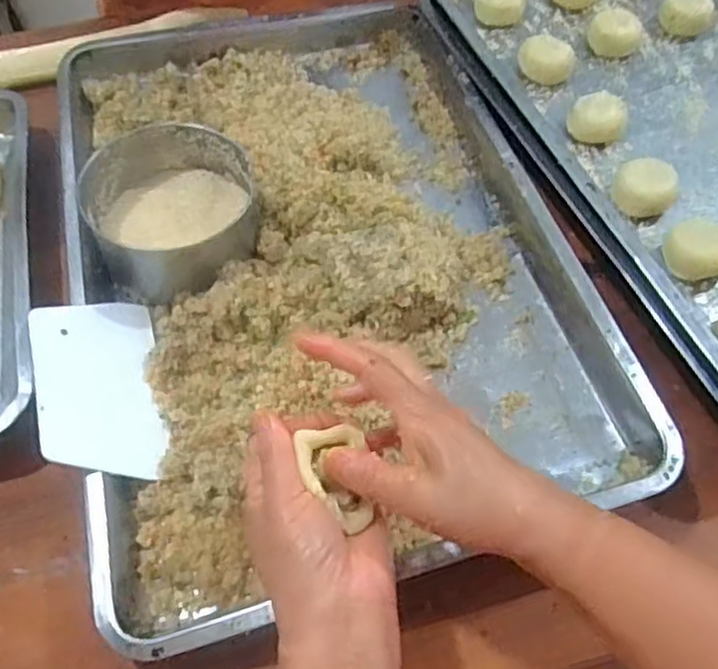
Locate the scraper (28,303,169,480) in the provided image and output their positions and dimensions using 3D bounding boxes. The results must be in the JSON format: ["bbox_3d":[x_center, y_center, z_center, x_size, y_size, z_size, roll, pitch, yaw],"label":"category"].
[{"bbox_3d":[-0.192,0.037,0.514,0.093,0.007,0.143,7,56,-43],"label":"scraper"}]

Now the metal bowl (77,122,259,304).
[{"bbox_3d":[-0.157,-0.102,0.583,0.132,0.069,0.135,-1,60,2],"label":"metal bowl"}]

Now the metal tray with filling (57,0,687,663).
[{"bbox_3d":[-0.047,-0.093,0.590,0.398,0.053,0.606,-14,58,-7],"label":"metal tray with filling"}]

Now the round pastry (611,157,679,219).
[{"bbox_3d":[0.240,-0.122,0.586,0.052,0.043,0.051,23,61,16],"label":"round pastry"}]

